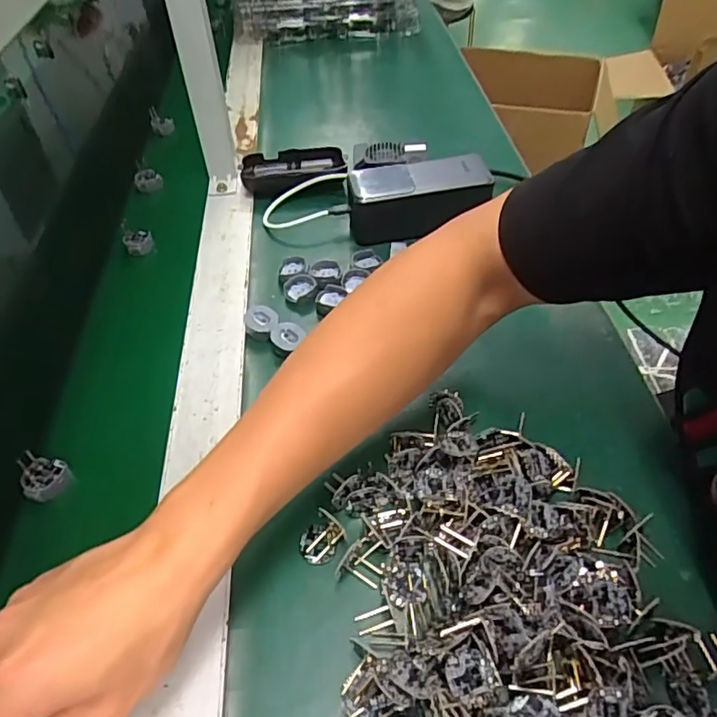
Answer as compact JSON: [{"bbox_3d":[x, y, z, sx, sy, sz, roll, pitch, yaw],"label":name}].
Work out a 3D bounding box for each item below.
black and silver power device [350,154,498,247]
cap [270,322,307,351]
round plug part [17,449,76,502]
[{"bbox_3d":[0.056,-0.151,0.542,0.129,0.054,0.053,-6,47,-3],"label":"black and silver power device"},{"bbox_3d":[-0.055,-0.016,0.455,0.026,0.014,0.023,27,53,24],"label":"cap"},{"bbox_3d":[-0.212,0.079,0.386,0.032,0.019,0.028,24,52,23],"label":"round plug part"}]

